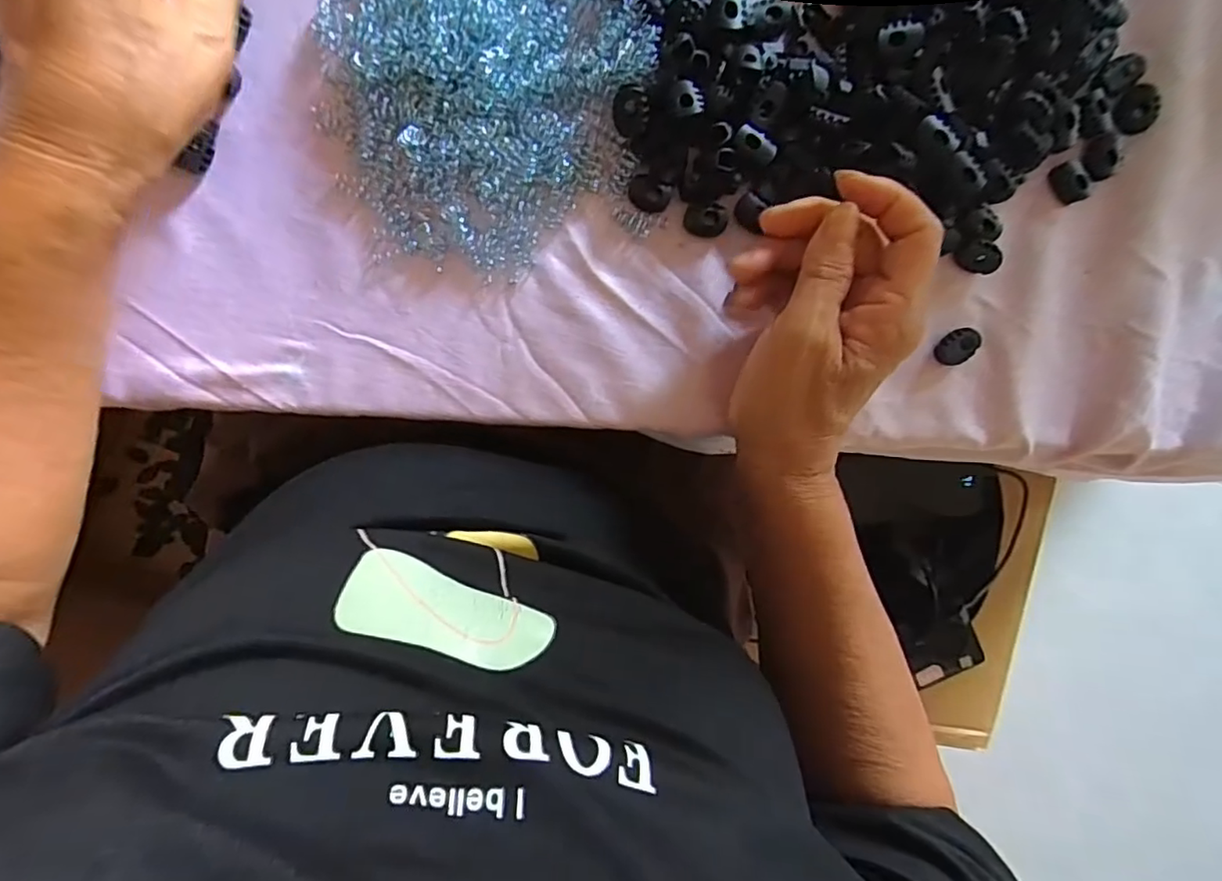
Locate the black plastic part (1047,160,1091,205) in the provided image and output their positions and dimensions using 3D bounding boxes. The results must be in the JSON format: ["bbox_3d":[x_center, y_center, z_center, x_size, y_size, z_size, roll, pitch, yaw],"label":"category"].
[{"bbox_3d":[0.243,-0.136,0.312,0.014,0.008,0.021,-24,98,1],"label":"black plastic part"}]

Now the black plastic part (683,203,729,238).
[{"bbox_3d":[0.049,-0.114,0.306,0.022,0.006,0.015,0,98,-2],"label":"black plastic part"}]

